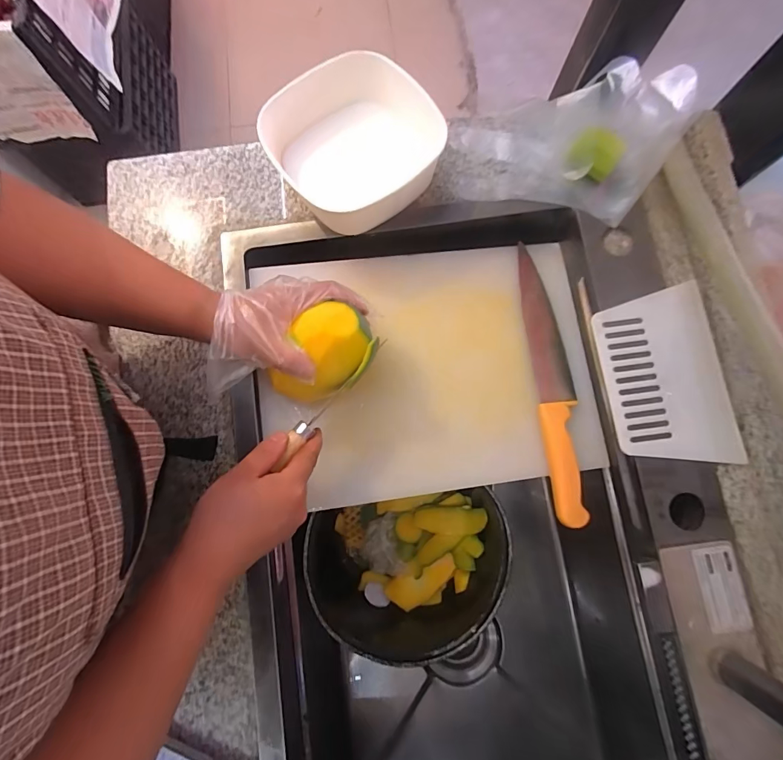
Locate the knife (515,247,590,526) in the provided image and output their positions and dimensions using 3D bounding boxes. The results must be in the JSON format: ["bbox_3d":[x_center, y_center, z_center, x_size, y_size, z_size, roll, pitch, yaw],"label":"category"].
[{"bbox_3d":[0.179,-0.005,0.449,0.042,0.030,0.310,-3,80,0],"label":"knife"}]

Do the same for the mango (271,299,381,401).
[{"bbox_3d":[-0.060,-0.017,0.372,0.071,0.072,0.093,34,82,6],"label":"mango"}]

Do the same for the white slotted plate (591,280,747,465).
[{"bbox_3d":[0.276,-0.003,0.411,0.113,0.010,0.172,-7,80,-1],"label":"white slotted plate"}]

